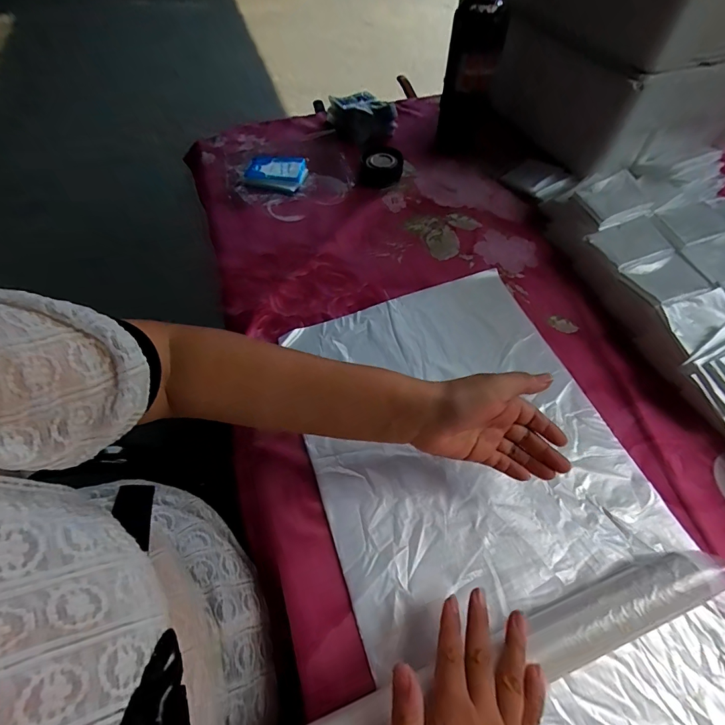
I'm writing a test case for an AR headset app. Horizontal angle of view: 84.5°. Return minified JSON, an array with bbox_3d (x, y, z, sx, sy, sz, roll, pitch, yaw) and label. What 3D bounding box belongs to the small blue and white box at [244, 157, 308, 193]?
[{"bbox_3d":[-0.141,-0.314,0.661,0.095,0.033,0.064,8,57,6],"label":"small blue and white box"}]

